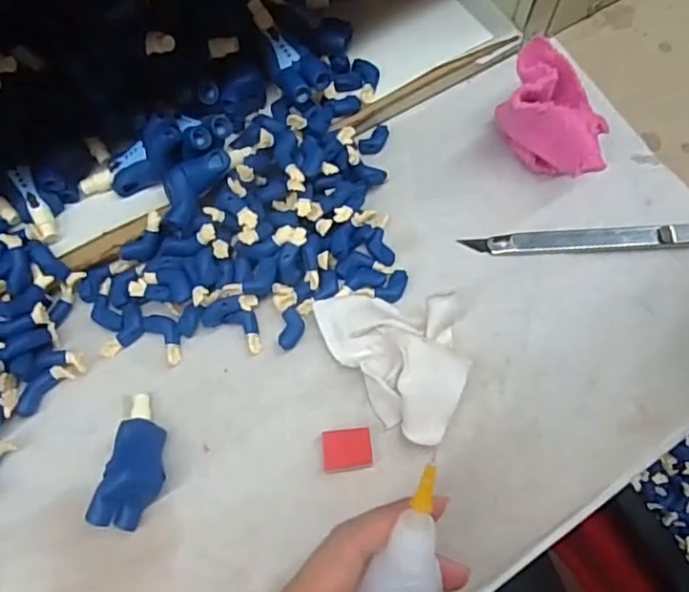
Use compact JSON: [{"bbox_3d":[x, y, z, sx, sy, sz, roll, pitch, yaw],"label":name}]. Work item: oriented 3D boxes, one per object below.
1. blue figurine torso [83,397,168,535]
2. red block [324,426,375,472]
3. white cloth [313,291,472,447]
[{"bbox_3d":[-0.091,0.073,0.265,0.025,0.024,0.057,9,70,3],"label":"blue figurine torso"},{"bbox_3d":[0.002,0.071,0.275,0.021,0.007,0.018,-6,70,-3],"label":"red block"},{"bbox_3d":[0.026,0.031,0.284,0.063,0.016,0.076,-11,70,-4],"label":"white cloth"}]

